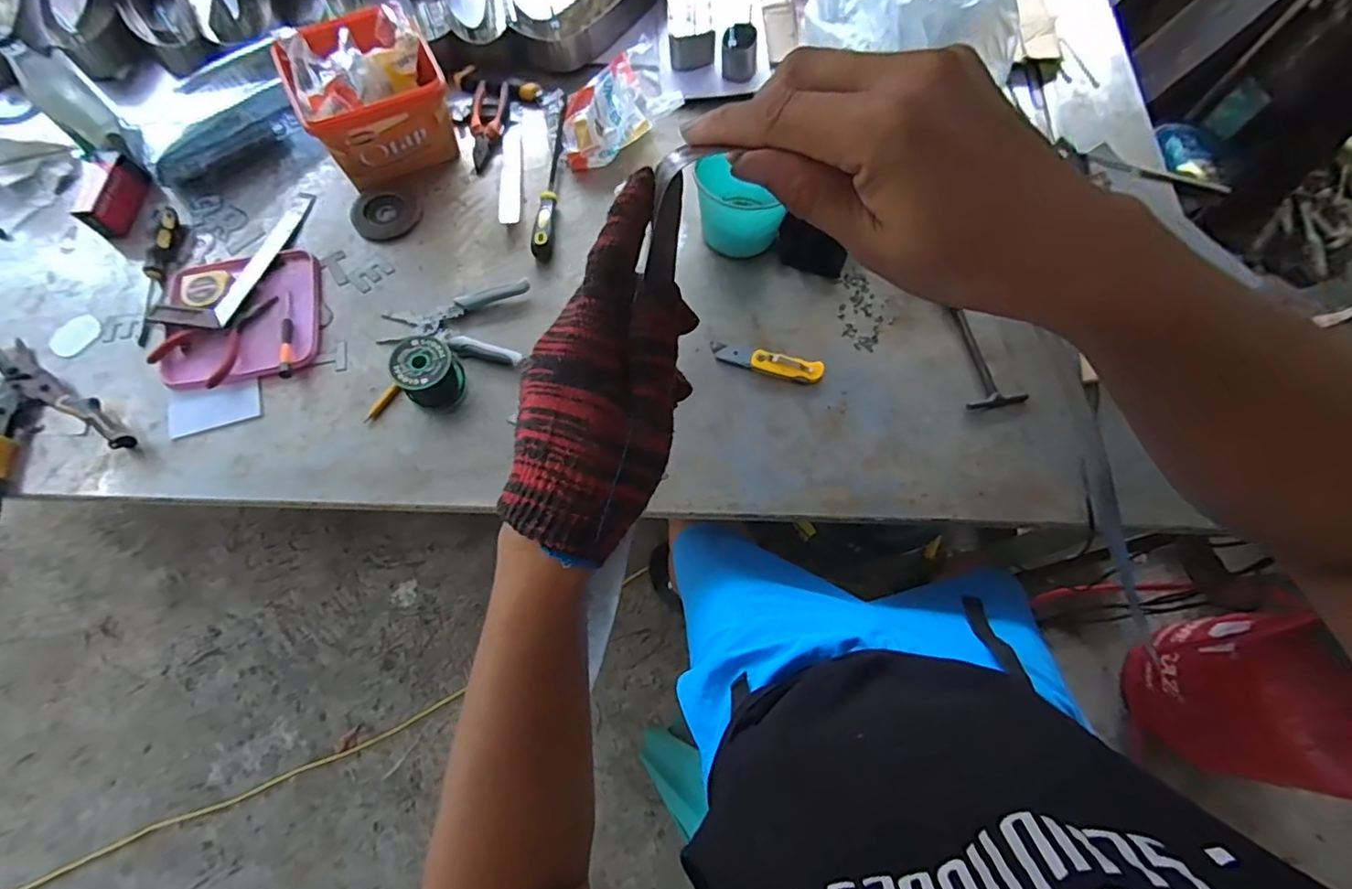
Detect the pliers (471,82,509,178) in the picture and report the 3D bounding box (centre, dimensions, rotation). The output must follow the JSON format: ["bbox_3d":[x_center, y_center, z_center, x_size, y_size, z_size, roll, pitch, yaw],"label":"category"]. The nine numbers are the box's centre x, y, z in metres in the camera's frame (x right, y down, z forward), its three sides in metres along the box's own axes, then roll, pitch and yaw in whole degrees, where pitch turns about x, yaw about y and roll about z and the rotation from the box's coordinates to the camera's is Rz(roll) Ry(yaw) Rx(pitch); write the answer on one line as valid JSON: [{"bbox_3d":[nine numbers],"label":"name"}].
[{"bbox_3d":[-0.288,-0.480,0.893,0.048,0.027,0.151,4,70,1],"label":"pliers"}]

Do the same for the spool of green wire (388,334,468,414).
[{"bbox_3d":[-0.295,-0.084,0.714,0.071,0.069,0.067,0,70,0],"label":"spool of green wire"}]

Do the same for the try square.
[{"bbox_3d":[-0.586,-0.258,0.799,0.103,0.022,0.252,19,71,7],"label":"try square"}]

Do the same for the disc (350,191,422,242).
[{"bbox_3d":[-0.412,-0.330,0.844,0.091,0.007,0.089,0,70,0],"label":"disc"}]

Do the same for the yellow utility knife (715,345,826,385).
[{"bbox_3d":[0.120,-0.103,0.753,0.135,0.014,0.027,12,70,4],"label":"yellow utility knife"}]

